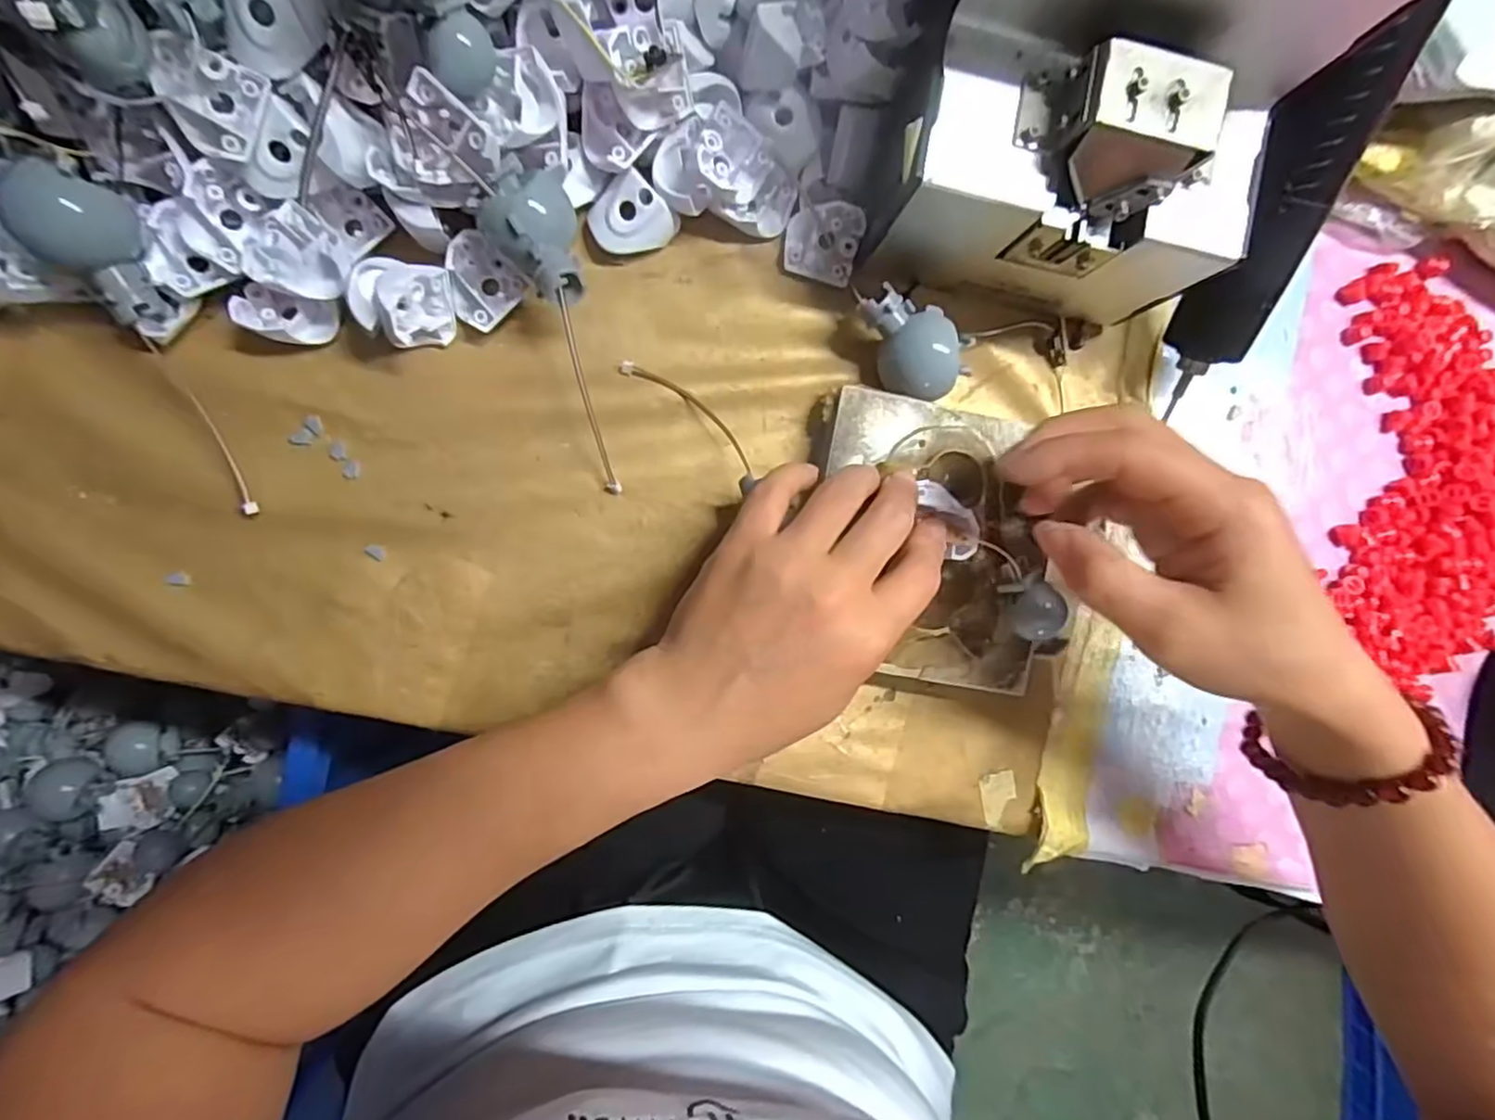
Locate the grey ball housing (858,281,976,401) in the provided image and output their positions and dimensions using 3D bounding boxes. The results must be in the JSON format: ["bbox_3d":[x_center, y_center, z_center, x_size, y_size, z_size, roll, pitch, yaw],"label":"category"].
[{"bbox_3d":[0.072,-0.092,0.295,0.035,0.029,0.047,-29,94,-5],"label":"grey ball housing"}]

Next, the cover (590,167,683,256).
[{"bbox_3d":[-0.049,-0.144,0.289,0.033,0.014,0.029,-26,104,16],"label":"cover"}]

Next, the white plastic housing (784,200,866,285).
[{"bbox_3d":[0.033,-0.140,0.299,0.032,0.011,0.032,23,121,9],"label":"white plastic housing"}]

